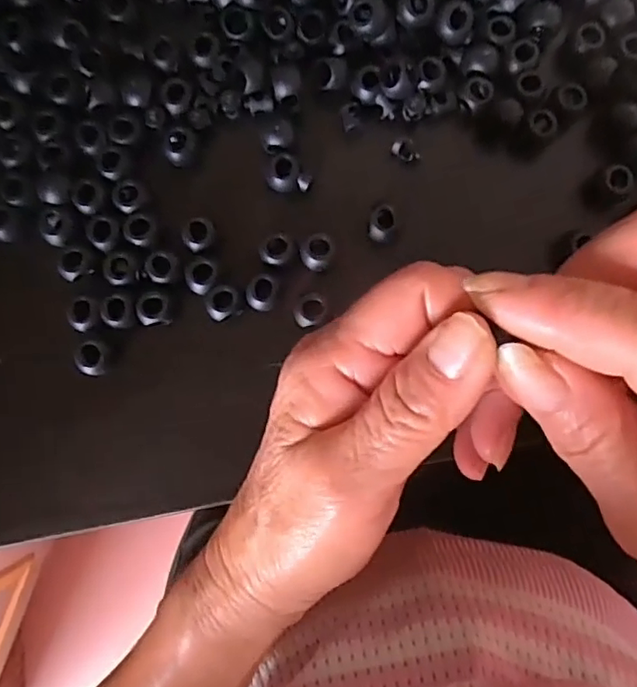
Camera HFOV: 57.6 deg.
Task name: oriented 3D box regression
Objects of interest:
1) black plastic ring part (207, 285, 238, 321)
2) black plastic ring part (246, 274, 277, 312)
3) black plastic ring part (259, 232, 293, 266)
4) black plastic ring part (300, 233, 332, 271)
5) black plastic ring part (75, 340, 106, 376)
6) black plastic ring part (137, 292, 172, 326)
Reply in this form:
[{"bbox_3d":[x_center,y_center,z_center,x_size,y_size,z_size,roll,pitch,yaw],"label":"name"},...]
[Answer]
[{"bbox_3d":[-0.038,-0.016,0.227,0.013,0.005,0.010,-38,85,-4],"label":"black plastic ring part"},{"bbox_3d":[-0.023,-0.020,0.229,0.011,0.008,0.013,16,84,2],"label":"black plastic ring part"},{"bbox_3d":[-0.017,-0.037,0.231,0.012,0.004,0.013,28,92,-9],"label":"black plastic ring part"},{"bbox_3d":[-0.001,-0.036,0.232,0.011,0.014,0.013,20,84,2],"label":"black plastic ring part"},{"bbox_3d":[-0.088,0.006,0.228,0.011,0.009,0.013,14,84,2],"label":"black plastic ring part"},{"bbox_3d":[-0.065,-0.014,0.226,0.012,0.004,0.012,-8,84,-1],"label":"black plastic ring part"}]

